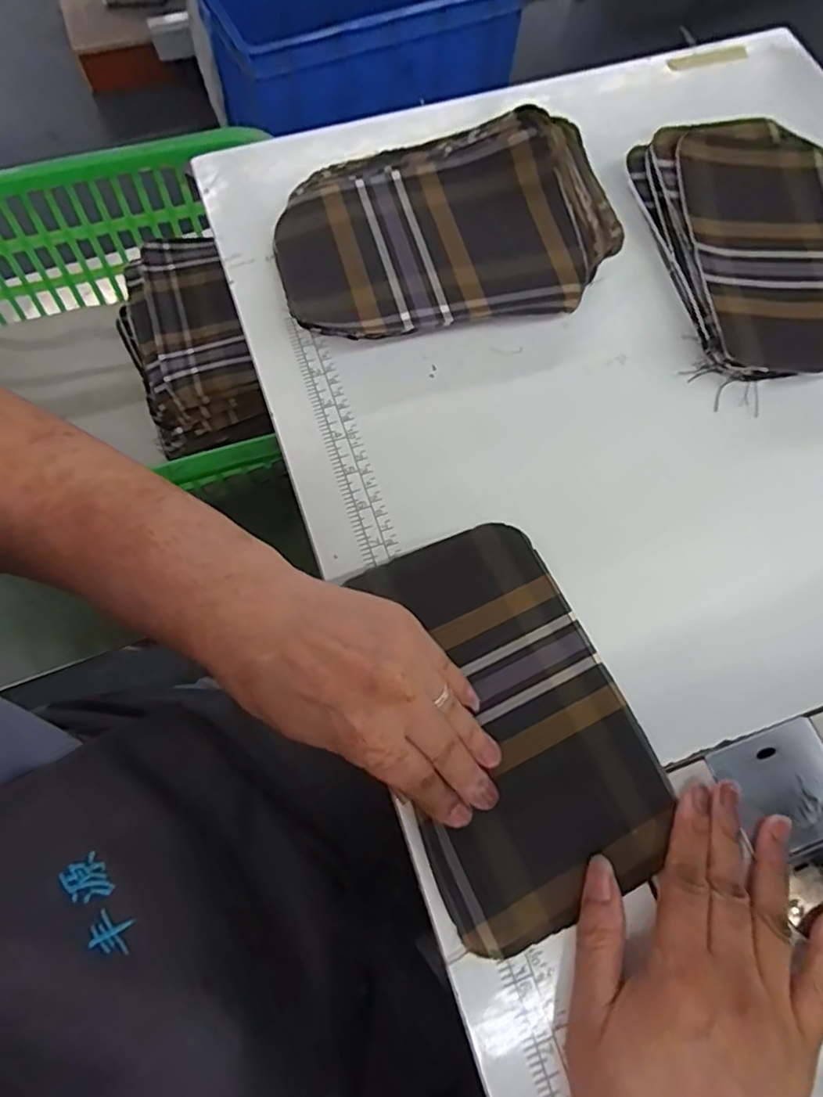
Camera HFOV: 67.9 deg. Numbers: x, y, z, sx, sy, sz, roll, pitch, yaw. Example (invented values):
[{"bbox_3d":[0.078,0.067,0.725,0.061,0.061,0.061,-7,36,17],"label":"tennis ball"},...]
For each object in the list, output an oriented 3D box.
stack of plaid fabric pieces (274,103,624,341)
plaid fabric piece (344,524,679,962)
[{"bbox_3d":[0.031,-0.222,0.424,0.244,0.030,0.161,-17,72,-7],"label":"stack of plaid fabric pieces"},{"bbox_3d":[0.047,0.087,0.324,0.125,0.008,0.196,-23,73,-13],"label":"plaid fabric piece"}]

